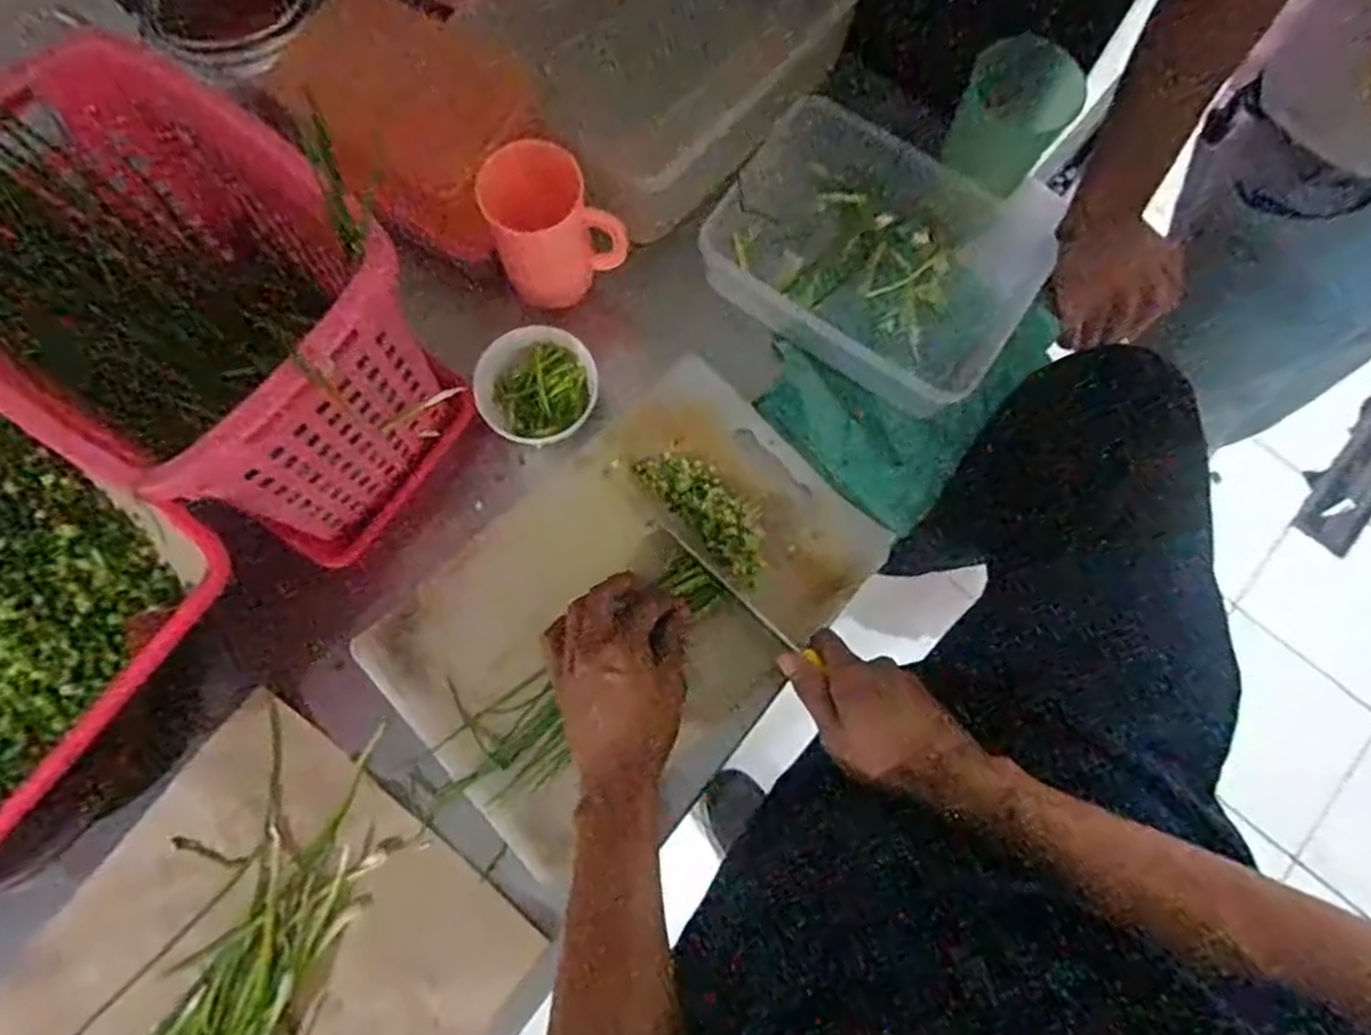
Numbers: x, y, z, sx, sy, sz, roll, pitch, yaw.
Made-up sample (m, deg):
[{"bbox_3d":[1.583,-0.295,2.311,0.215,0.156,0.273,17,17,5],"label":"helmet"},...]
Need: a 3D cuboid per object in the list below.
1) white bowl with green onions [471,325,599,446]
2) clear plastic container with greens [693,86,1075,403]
[{"bbox_3d":[-0.115,-0.101,0.610,0.090,0.047,0.077,-29,78,-8],"label":"white bowl with green onions"},{"bbox_3d":[0.152,-0.214,0.637,0.248,0.057,0.178,29,77,6],"label":"clear plastic container with greens"}]

